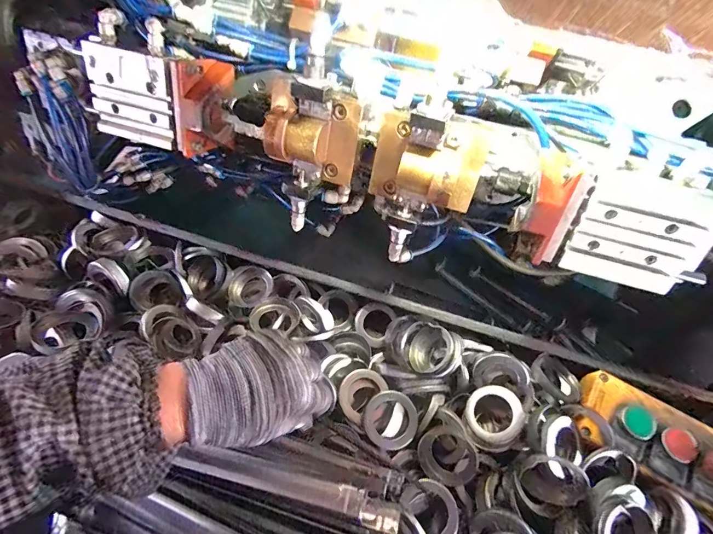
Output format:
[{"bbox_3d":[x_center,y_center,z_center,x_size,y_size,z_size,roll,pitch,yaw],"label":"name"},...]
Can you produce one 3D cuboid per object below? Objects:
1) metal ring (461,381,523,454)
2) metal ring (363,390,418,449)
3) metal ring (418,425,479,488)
[{"bbox_3d":[0.132,0.145,0.367,0.060,0.012,0.052,-42,56,-8],"label":"metal ring"},{"bbox_3d":[0.033,0.147,0.368,0.050,0.009,0.051,0,64,-1],"label":"metal ring"},{"bbox_3d":[0.085,0.177,0.358,0.050,0.012,0.053,-2,79,8],"label":"metal ring"}]

